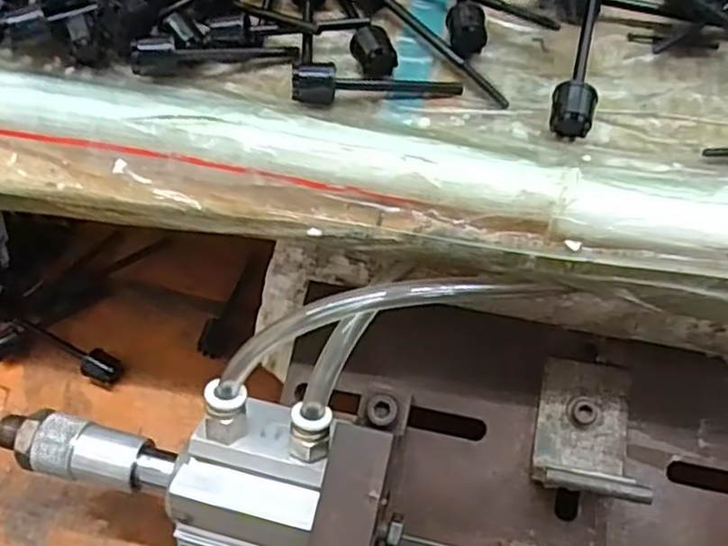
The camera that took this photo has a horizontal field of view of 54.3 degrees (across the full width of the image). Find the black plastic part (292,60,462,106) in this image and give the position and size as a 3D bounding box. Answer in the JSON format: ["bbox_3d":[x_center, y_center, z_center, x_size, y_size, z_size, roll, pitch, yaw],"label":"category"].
[{"bbox_3d":[0.005,-0.071,0.268,0.064,0.015,0.012,-5,58,-18],"label":"black plastic part"}]

